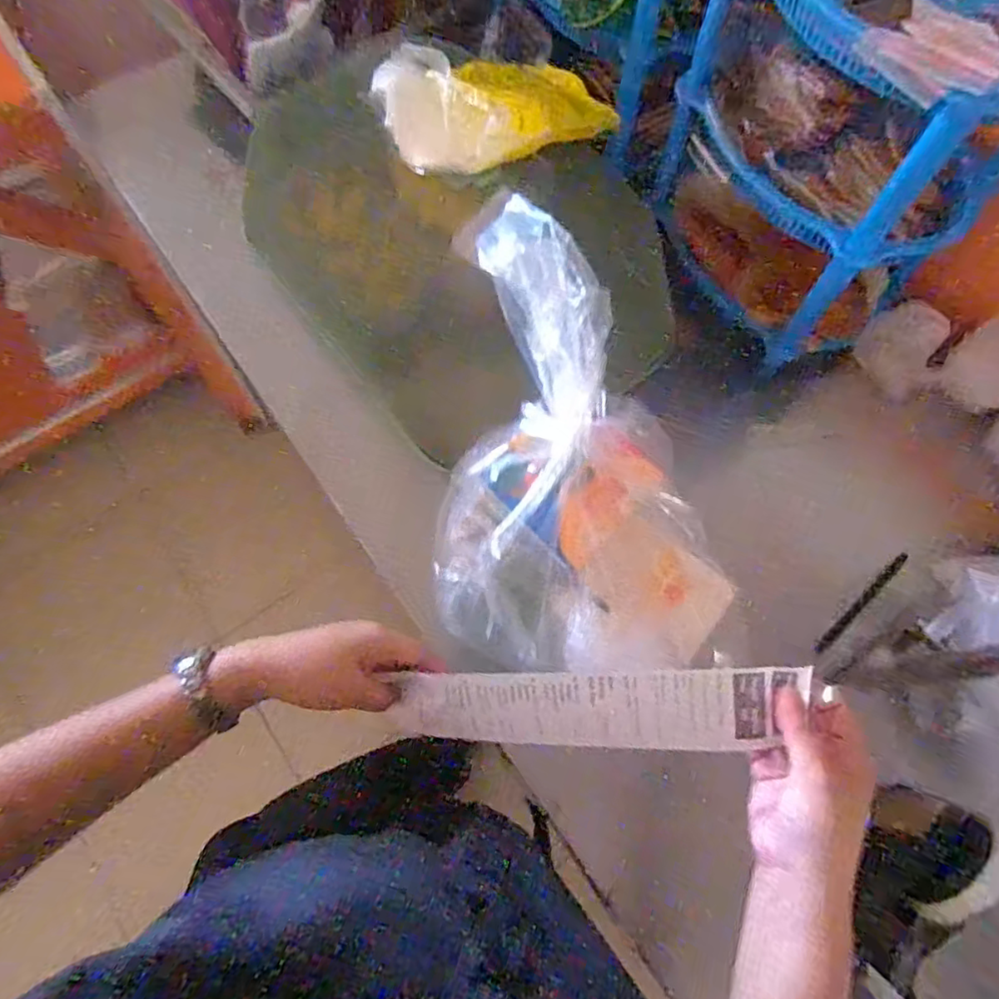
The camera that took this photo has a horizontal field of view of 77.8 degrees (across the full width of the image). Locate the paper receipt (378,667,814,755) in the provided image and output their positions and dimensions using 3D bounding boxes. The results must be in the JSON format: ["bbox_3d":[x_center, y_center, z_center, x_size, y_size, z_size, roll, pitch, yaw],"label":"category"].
[{"bbox_3d":[0.055,0.138,0.396,0.258,0.008,0.058,-5,104,14],"label":"paper receipt"}]

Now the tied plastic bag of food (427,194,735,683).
[{"bbox_3d":[0.060,-0.029,0.450,0.222,0.171,0.337,-4,69,-3],"label":"tied plastic bag of food"}]

